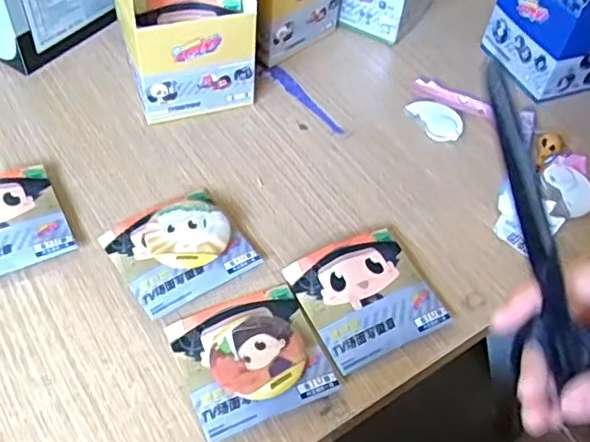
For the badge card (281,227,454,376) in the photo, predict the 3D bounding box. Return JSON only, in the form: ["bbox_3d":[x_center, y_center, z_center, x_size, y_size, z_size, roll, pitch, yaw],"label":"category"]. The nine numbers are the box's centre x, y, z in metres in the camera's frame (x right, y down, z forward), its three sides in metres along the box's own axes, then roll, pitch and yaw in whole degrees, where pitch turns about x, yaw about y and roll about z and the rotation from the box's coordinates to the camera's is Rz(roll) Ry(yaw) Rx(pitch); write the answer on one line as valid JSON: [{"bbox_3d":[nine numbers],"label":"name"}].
[{"bbox_3d":[0.047,0.048,0.401,0.082,0.013,0.082,-20,56,-21],"label":"badge card"}]

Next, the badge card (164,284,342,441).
[{"bbox_3d":[-0.027,0.080,0.369,0.083,0.015,0.081,-18,55,-19],"label":"badge card"}]

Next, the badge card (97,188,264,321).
[{"bbox_3d":[-0.079,0.016,0.414,0.083,0.016,0.083,-28,59,-25],"label":"badge card"}]

